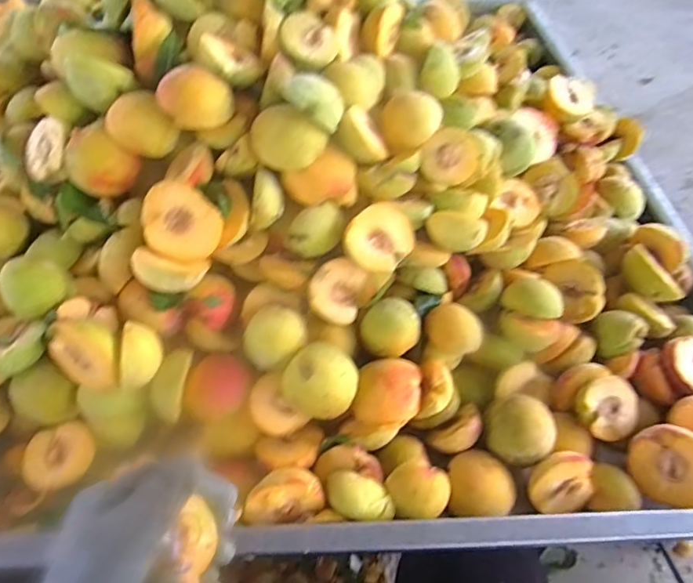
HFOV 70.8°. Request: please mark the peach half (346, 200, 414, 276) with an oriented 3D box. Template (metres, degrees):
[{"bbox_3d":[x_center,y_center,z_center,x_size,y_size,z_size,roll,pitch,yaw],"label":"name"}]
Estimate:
[{"bbox_3d":[0.032,-0.052,0.477,0.062,0.022,0.065,37,79,-8],"label":"peach half"}]

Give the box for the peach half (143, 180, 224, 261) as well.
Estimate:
[{"bbox_3d":[-0.153,-0.067,0.461,0.066,0.073,0.034,-41,14,11],"label":"peach half"}]

